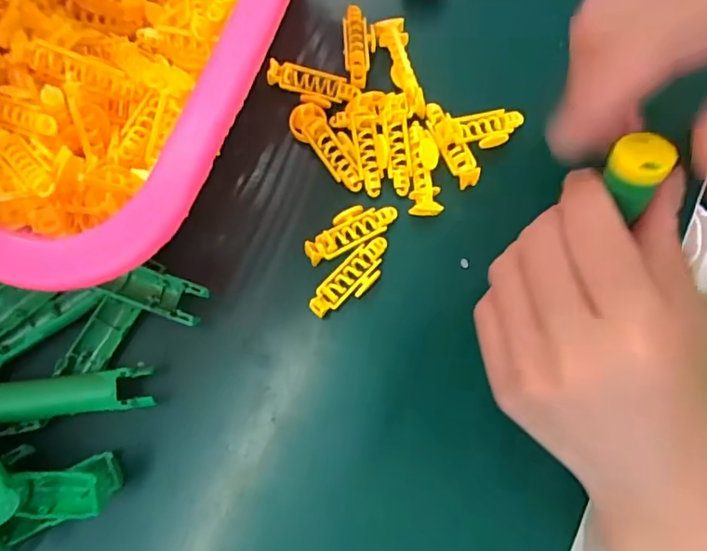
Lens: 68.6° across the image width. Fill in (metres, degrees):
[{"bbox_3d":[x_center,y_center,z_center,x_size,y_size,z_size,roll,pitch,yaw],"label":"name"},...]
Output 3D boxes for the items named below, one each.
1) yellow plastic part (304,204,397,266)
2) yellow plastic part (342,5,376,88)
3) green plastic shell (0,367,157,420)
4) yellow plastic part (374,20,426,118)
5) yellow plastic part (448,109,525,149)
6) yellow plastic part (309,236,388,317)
[{"bbox_3d":[-0.002,-0.024,0.255,0.048,0.009,0.019,-27,77,-6],"label":"yellow plastic part"},{"bbox_3d":[0.003,-0.124,0.280,0.017,0.009,0.047,-3,75,0],"label":"yellow plastic part"},{"bbox_3d":[-0.128,0.052,0.229,0.077,0.009,0.018,-5,75,0],"label":"green plastic shell"},{"bbox_3d":[0.026,-0.111,0.274,0.015,0.013,0.057,-14,76,-3],"label":"yellow plastic part"},{"bbox_3d":[0.068,-0.075,0.265,0.043,0.006,0.018,-13,75,-17],"label":"yellow plastic part"},{"bbox_3d":[-0.001,0.001,0.250,0.018,0.005,0.049,40,79,10],"label":"yellow plastic part"}]

